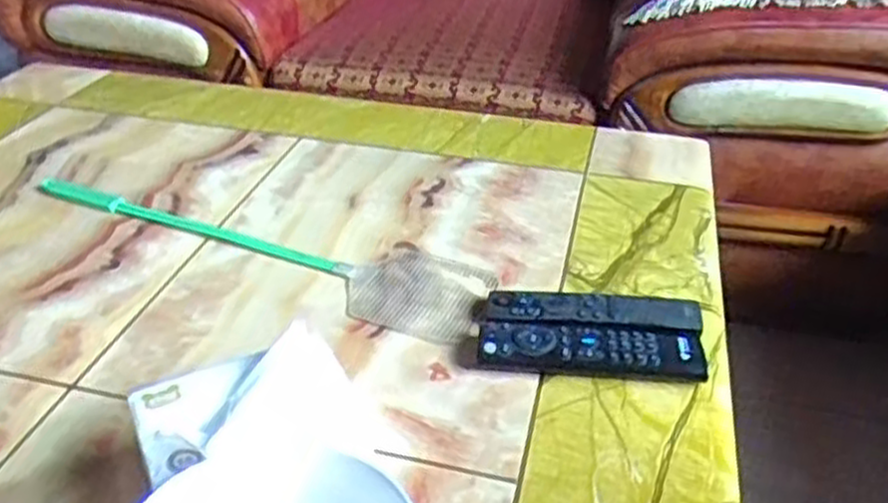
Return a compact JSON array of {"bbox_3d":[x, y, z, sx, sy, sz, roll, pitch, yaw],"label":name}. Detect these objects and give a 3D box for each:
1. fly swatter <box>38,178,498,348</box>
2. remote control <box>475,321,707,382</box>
[{"bbox_3d":[-0.168,-0.011,0.691,0.443,0.020,0.105,14,36,19],"label":"fly swatter"},{"bbox_3d":[0.105,0.071,0.568,0.158,0.021,0.043,4,33,5],"label":"remote control"}]

